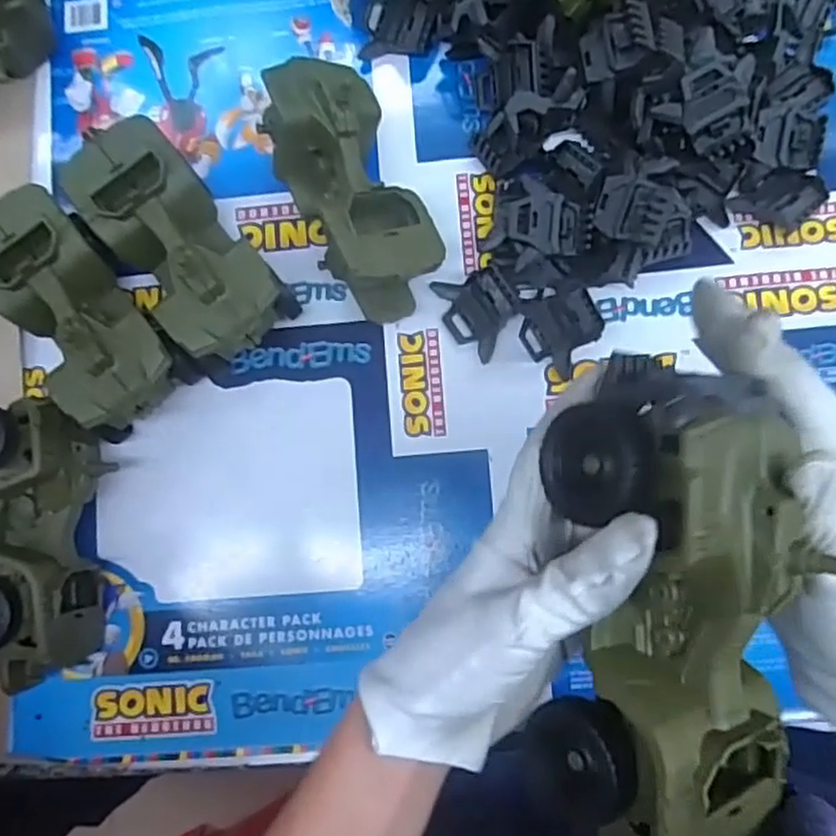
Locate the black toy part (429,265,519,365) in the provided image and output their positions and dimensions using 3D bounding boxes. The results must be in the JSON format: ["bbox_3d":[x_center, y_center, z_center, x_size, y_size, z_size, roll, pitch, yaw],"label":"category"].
[{"bbox_3d":[0.043,-0.079,0.512,0.047,0.030,0.066,-33,82,0],"label":"black toy part"}]

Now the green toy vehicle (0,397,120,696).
[{"bbox_3d":[-0.257,0.085,0.488,0.086,0.082,0.185,-1,83,4],"label":"green toy vehicle"}]

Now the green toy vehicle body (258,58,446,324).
[{"bbox_3d":[-0.043,-0.155,0.505,0.080,0.077,0.173,-25,82,1],"label":"green toy vehicle body"}]

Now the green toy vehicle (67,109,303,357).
[{"bbox_3d":[-0.166,-0.119,0.507,0.079,0.083,0.176,-39,82,-1],"label":"green toy vehicle"}]

